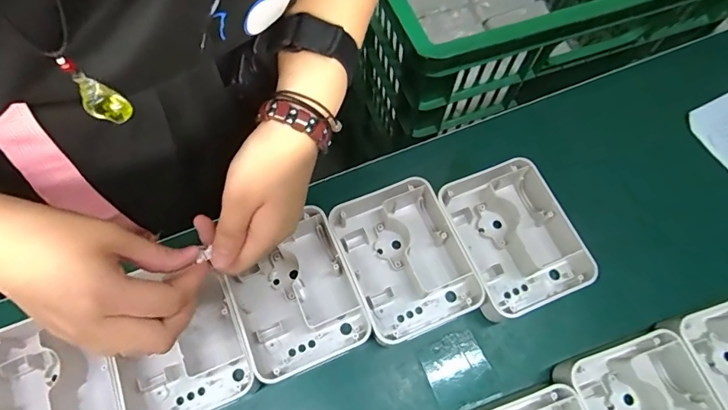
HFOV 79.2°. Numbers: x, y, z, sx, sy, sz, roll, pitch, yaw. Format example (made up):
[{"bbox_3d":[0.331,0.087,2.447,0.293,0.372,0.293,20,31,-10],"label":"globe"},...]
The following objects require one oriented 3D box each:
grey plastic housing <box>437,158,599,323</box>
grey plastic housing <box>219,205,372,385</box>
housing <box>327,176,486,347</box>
[{"bbox_3d":[0.131,0.026,0.401,0.101,0.042,0.136,-19,69,-9],"label":"grey plastic housing"},{"bbox_3d":[-0.061,0.074,0.382,0.097,0.041,0.127,-21,70,-9],"label":"grey plastic housing"},{"bbox_3d":[0.033,0.046,0.391,0.099,0.037,0.131,-22,70,-10],"label":"housing"}]

